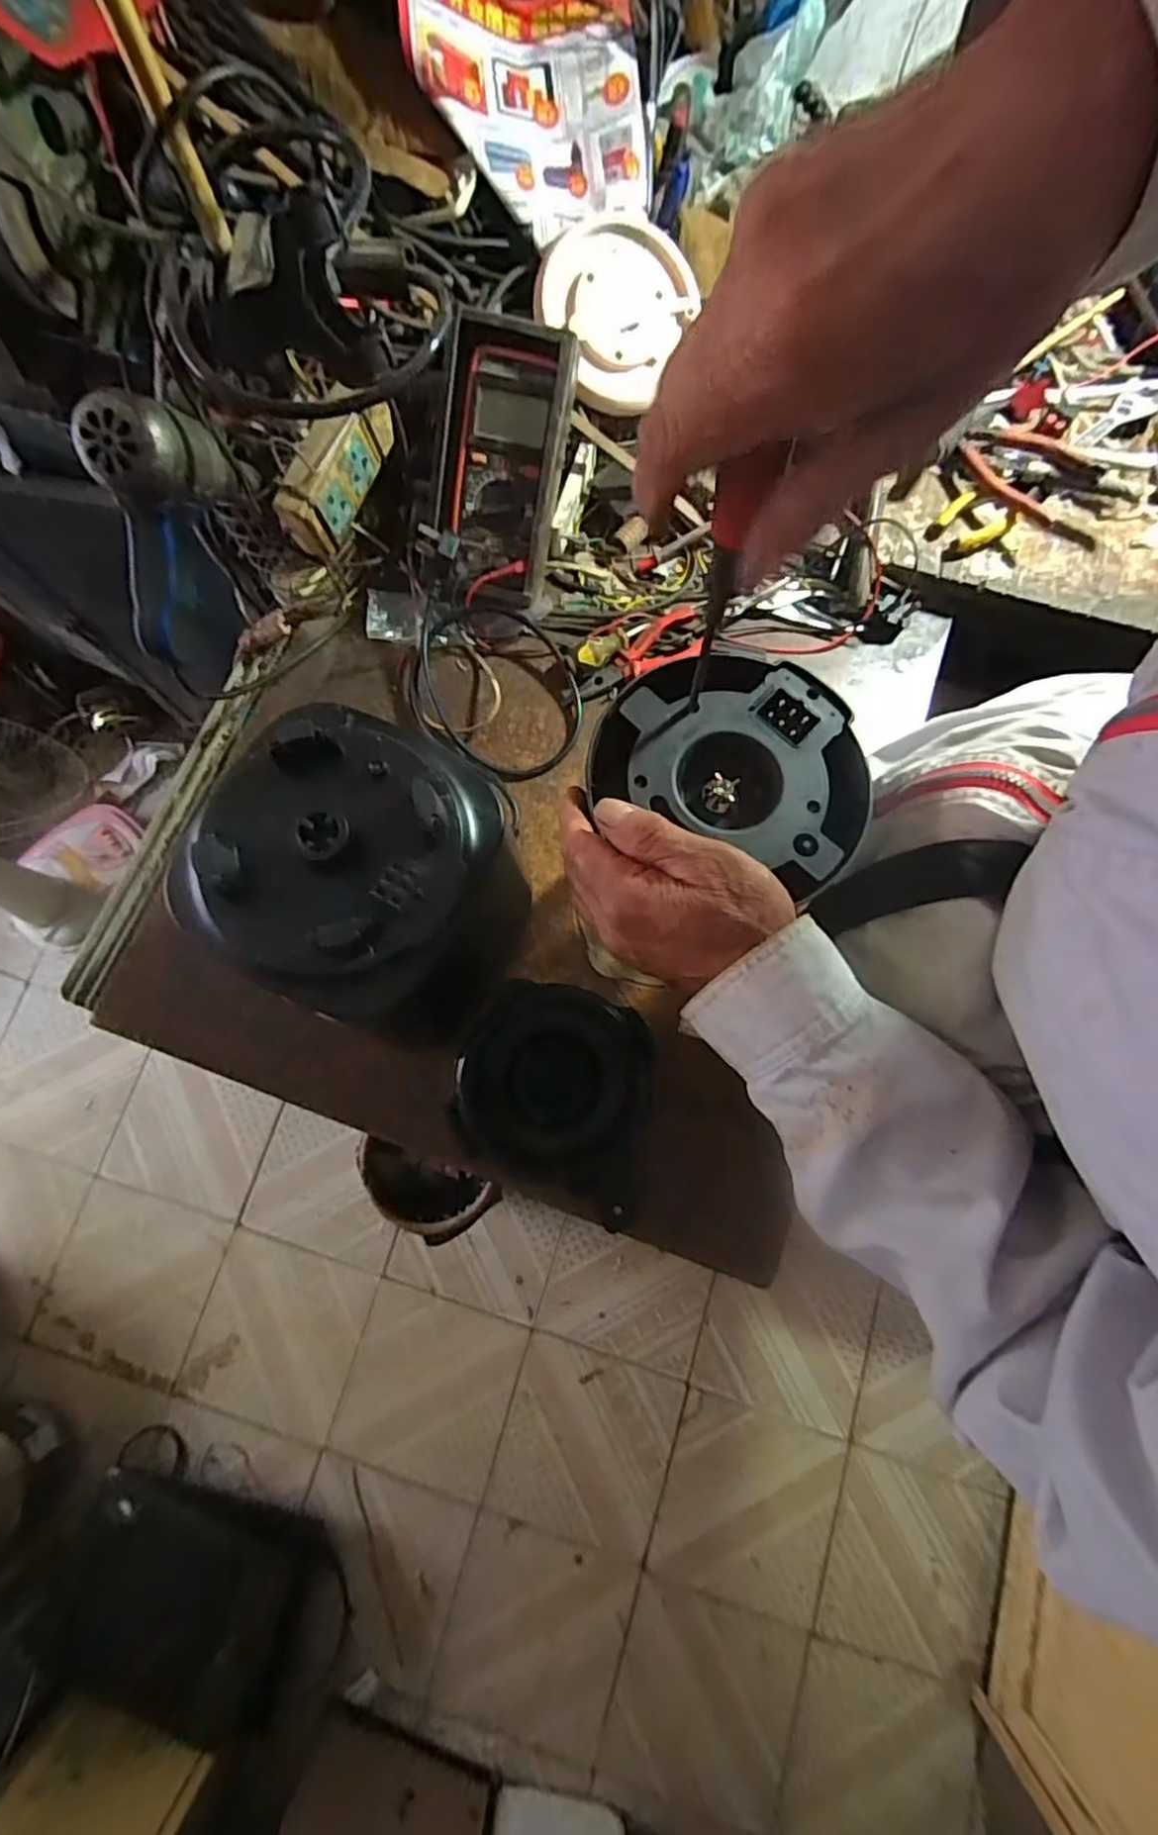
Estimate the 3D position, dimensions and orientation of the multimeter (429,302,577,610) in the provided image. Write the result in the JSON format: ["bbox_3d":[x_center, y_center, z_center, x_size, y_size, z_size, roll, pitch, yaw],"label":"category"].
[{"bbox_3d":[-0.072,-0.382,0.567,0.099,0.034,0.209,16,114,4],"label":"multimeter"}]

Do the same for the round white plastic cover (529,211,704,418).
[{"bbox_3d":[0.040,-0.551,0.598,0.139,0.019,0.147,-1,97,-8],"label":"round white plastic cover"}]

